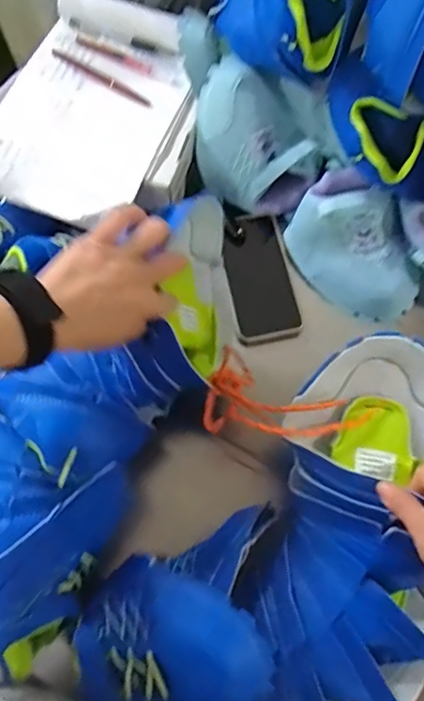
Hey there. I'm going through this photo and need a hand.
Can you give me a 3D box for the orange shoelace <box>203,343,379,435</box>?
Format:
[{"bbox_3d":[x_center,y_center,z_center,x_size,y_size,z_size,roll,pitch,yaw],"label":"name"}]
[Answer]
[{"bbox_3d":[0.064,0.056,0.465,0.141,0.029,0.075,22,71,8],"label":"orange shoelace"}]

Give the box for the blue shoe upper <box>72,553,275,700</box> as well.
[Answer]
[{"bbox_3d":[-0.032,0.232,0.408,0.144,0.051,0.114,19,71,7],"label":"blue shoe upper"}]

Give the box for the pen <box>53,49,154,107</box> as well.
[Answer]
[{"bbox_3d":[-0.127,-0.315,0.621,0.136,0.012,0.011,30,72,10],"label":"pen"}]

